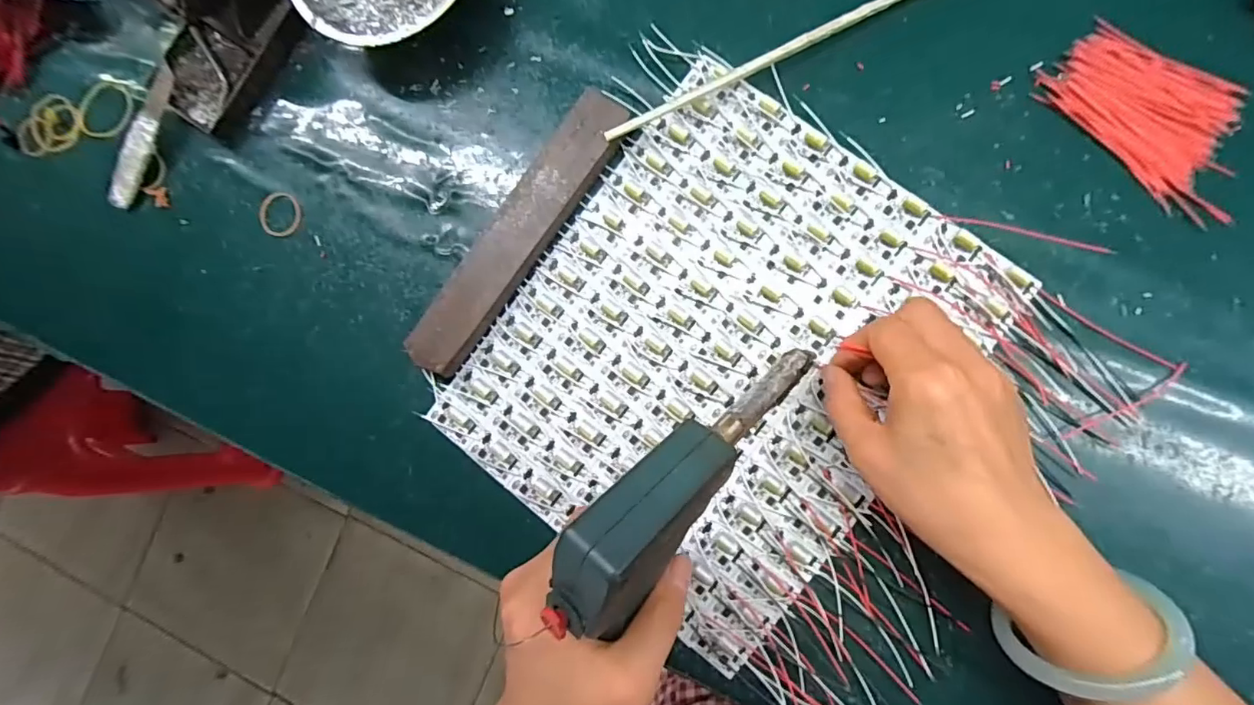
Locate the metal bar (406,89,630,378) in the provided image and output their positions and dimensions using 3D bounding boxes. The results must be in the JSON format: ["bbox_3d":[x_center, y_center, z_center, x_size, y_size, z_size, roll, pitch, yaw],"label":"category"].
[{"bbox_3d":[-0.067,-0.075,0.333,0.037,0.018,0.199,36,90,8],"label":"metal bar"}]

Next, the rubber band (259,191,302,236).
[{"bbox_3d":[-0.239,-0.095,0.362,0.028,0.004,0.030,-1,85,7],"label":"rubber band"}]

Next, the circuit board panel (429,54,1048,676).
[{"bbox_3d":[0.053,-0.002,0.319,0.248,0.012,0.284,39,91,8],"label":"circuit board panel"}]

